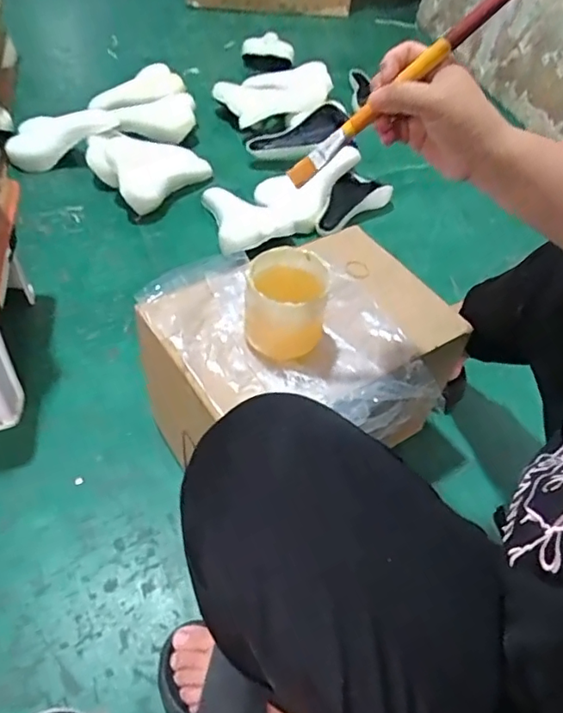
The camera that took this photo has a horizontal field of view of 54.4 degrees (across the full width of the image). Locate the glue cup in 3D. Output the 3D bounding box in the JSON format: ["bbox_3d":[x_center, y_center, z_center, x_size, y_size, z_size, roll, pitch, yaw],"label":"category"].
[{"bbox_3d":[0.005,-0.057,0.629,0.085,0.092,0.109,6,49,-1],"label":"glue cup"}]

